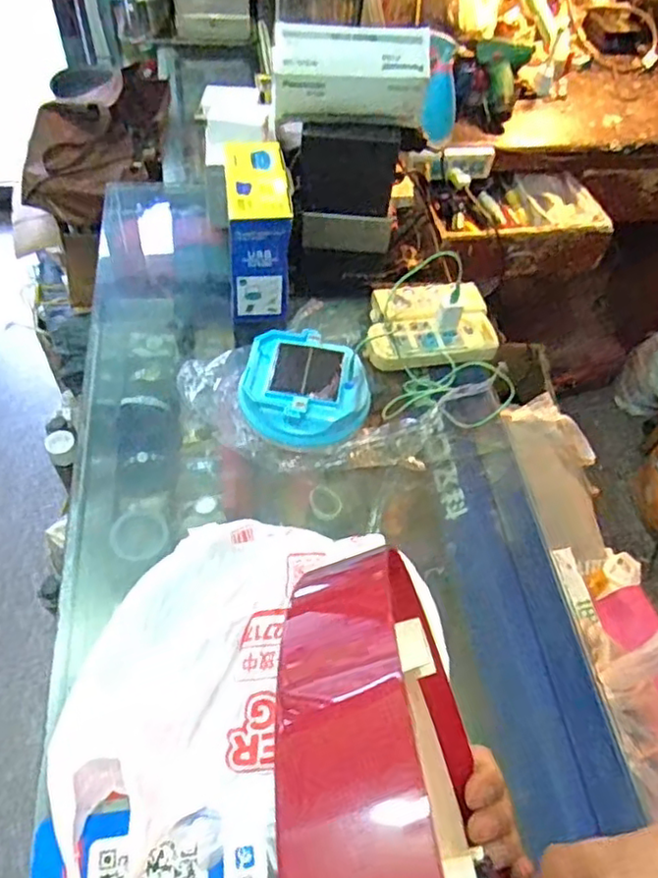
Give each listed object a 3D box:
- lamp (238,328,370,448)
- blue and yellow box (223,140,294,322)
[{"bbox_3d":[-0.039,-0.070,0.868,0.170,0.053,0.156,3,54,-4],"label":"lamp"},{"bbox_3d":[-0.110,-0.318,0.983,0.086,0.181,0.195,-4,55,-9],"label":"blue and yellow box"}]

